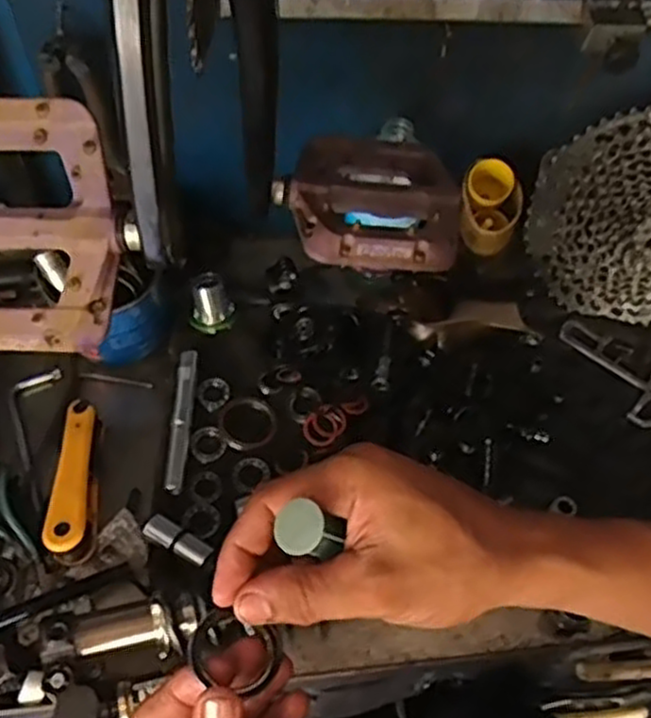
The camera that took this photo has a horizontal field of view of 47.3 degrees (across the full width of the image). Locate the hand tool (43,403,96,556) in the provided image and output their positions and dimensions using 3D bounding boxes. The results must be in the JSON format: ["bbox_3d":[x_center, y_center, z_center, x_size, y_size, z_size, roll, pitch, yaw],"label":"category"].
[{"bbox_3d":[-0.195,0.093,0.585,0.027,0.035,0.127,0,56,-5],"label":"hand tool"}]

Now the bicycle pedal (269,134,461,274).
[{"bbox_3d":[0.026,-0.095,0.434,0.104,0.026,0.111,10,57,4],"label":"bicycle pedal"}]

